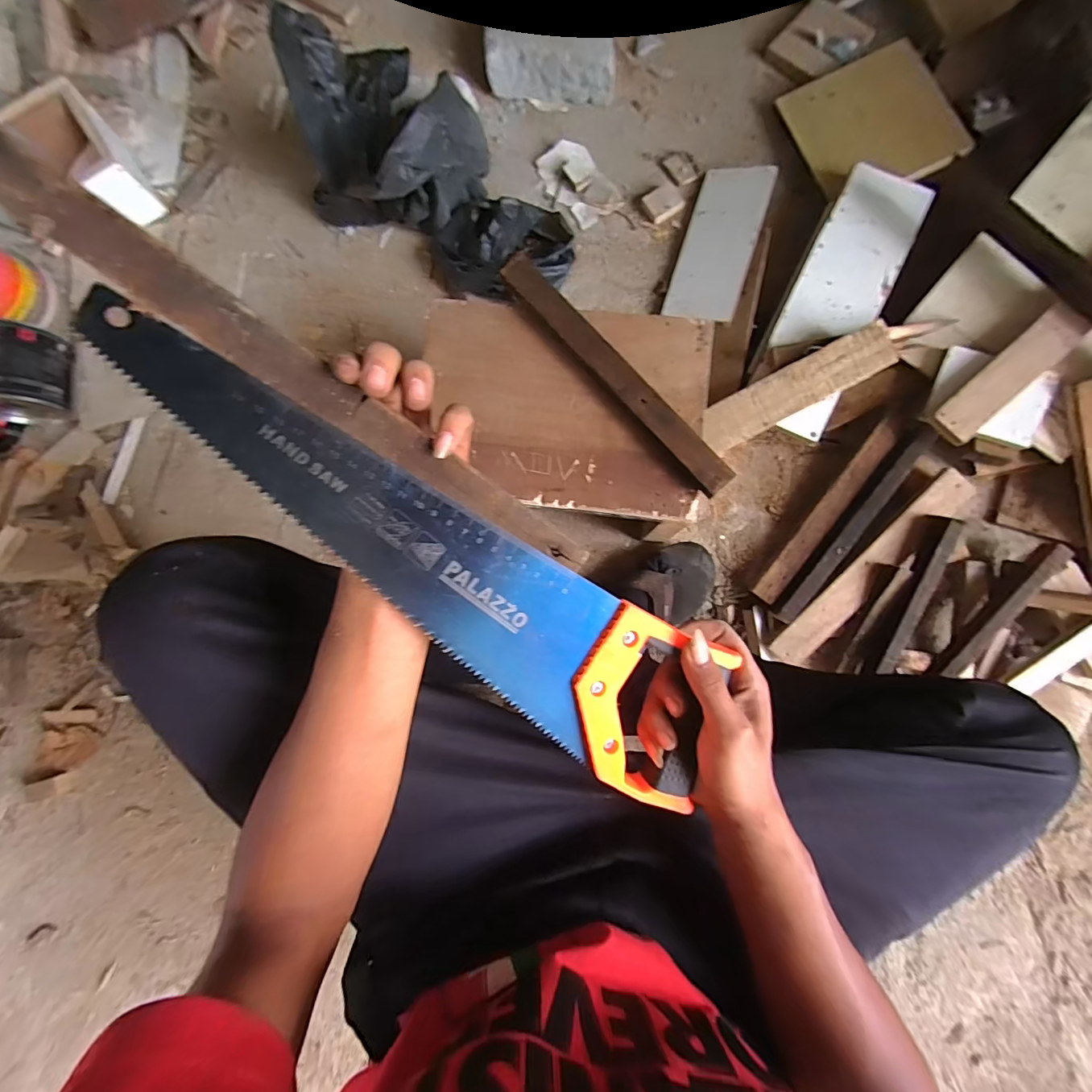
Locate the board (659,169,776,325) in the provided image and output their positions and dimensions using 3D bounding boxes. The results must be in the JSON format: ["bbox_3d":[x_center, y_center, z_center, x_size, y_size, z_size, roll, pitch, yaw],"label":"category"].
[{"bbox_3d":[0.267,-0.465,0.715,0.107,0.010,0.253,16,86,17],"label":"board"}]

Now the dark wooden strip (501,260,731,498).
[{"bbox_3d":[0.070,-0.182,0.490,0.034,0.012,0.325,-41,83,-1],"label":"dark wooden strip"}]

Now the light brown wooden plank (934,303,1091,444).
[{"bbox_3d":[0.644,-0.265,0.593,0.340,0.015,0.050,-44,76,4],"label":"light brown wooden plank"}]

